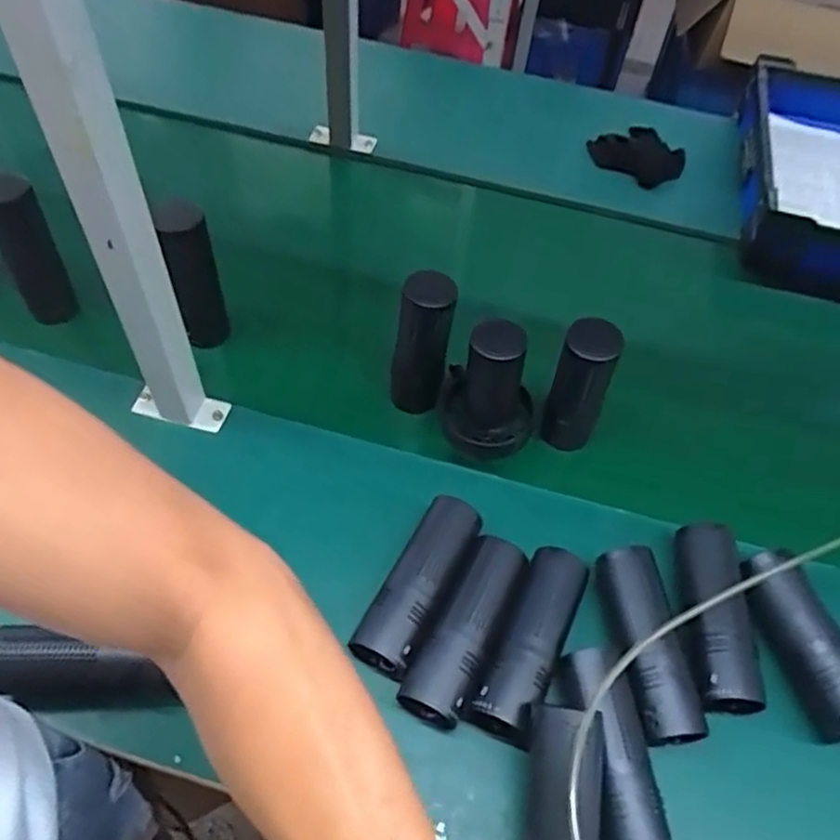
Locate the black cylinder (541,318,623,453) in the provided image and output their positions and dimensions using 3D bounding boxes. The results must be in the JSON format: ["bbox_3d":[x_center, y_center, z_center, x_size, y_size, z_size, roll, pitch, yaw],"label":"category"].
[{"bbox_3d":[0.161,-0.025,0.694,0.064,0.160,0.051,24,56,11],"label":"black cylinder"}]

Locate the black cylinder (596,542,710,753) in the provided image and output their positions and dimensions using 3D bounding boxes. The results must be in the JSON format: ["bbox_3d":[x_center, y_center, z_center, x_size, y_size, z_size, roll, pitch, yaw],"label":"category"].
[{"bbox_3d":[0.195,0.191,0.596,0.056,0.050,0.163,-3,55,-8],"label":"black cylinder"}]

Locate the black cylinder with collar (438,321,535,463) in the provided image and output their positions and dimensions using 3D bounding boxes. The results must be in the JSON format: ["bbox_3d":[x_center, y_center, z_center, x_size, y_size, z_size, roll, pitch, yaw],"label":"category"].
[{"bbox_3d":[0.074,-0.036,0.693,0.094,0.160,0.095,11,54,2],"label":"black cylinder with collar"}]

